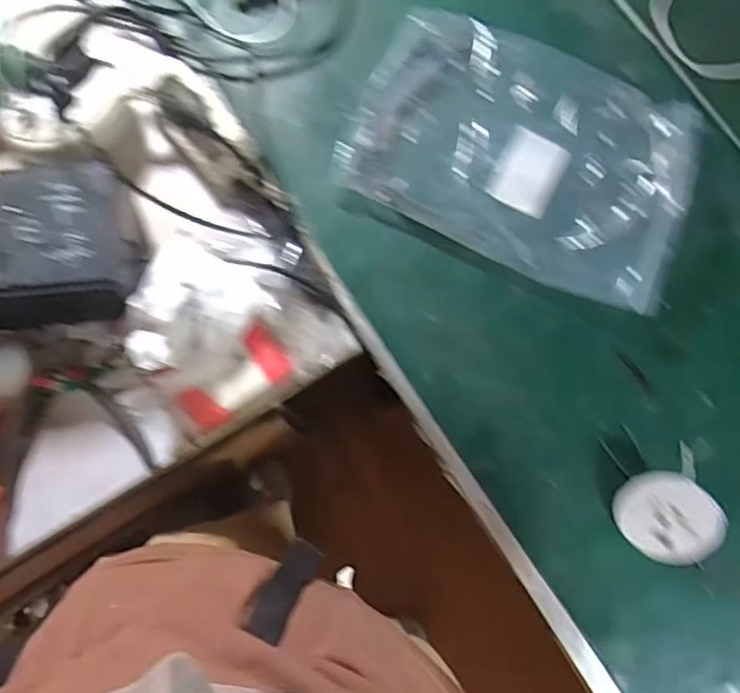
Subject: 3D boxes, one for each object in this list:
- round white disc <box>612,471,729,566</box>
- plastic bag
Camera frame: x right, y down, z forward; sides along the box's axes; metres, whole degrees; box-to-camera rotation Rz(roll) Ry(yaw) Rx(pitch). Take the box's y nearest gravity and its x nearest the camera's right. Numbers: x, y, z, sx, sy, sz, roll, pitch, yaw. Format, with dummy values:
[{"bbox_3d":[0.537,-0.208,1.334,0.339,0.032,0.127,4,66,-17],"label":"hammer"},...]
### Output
[{"bbox_3d":[0.249,0.143,0.483,0.074,0.010,0.082,-38,87,23],"label":"round white disc"},{"bbox_3d":[0.145,-0.186,0.550,0.310,0.030,0.211,27,81,4],"label":"plastic bag"}]

